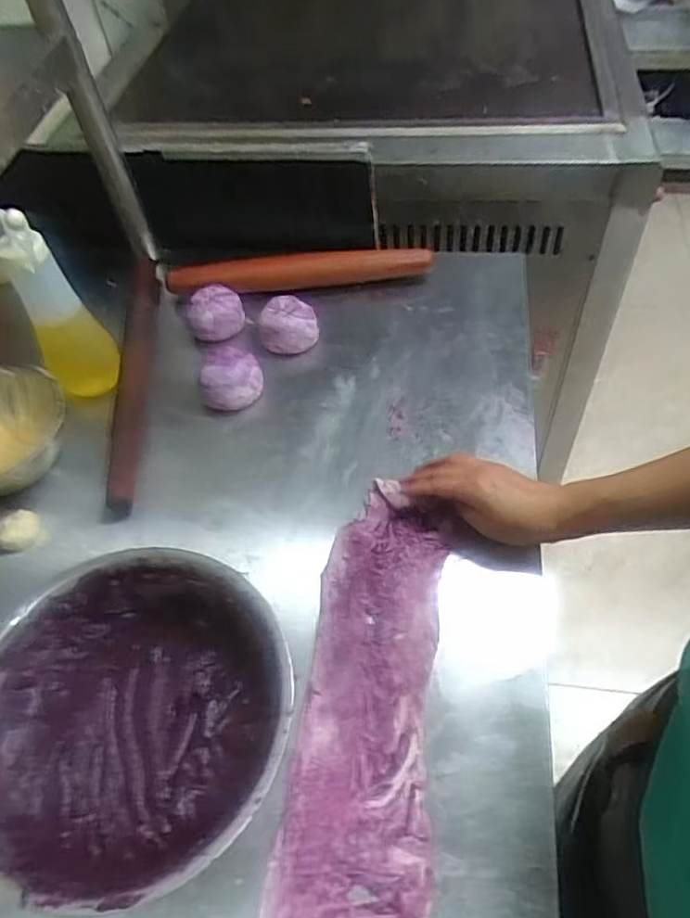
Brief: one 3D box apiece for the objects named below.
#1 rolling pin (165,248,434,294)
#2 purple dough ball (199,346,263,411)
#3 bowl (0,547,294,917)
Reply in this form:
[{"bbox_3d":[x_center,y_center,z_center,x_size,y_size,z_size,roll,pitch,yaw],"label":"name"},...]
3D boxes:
[{"bbox_3d":[-0.062,-0.247,0.823,0.341,0.042,0.032,-5,54,2],"label":"rolling pin"},{"bbox_3d":[-0.132,-0.093,0.738,0.072,0.041,0.064,-17,55,-7],"label":"purple dough ball"},{"bbox_3d":[-0.163,0.200,0.502,0.239,0.075,0.241,-2,54,3],"label":"bowl"}]

